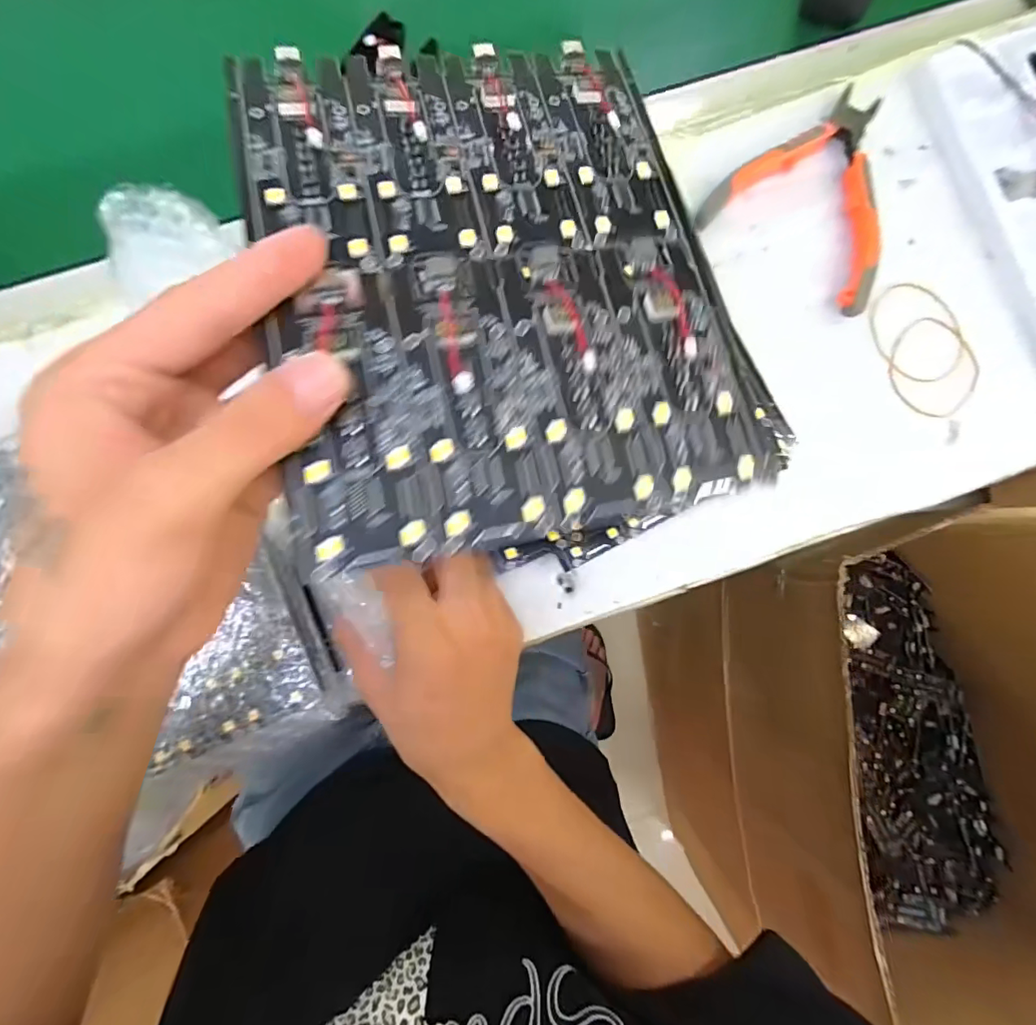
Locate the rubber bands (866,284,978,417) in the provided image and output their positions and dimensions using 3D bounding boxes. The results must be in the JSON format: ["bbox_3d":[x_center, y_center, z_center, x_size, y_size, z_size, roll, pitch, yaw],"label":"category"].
[{"bbox_3d":[0.270,-0.109,0.329,0.060,0.005,0.093,-19,82,-3],"label":"rubber bands"}]

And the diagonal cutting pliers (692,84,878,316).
[{"bbox_3d":[0.208,-0.216,0.332,0.119,0.016,0.137,36,84,5],"label":"diagonal cutting pliers"}]

